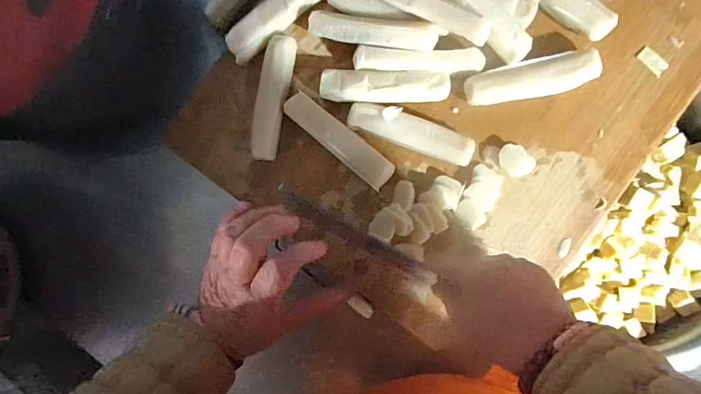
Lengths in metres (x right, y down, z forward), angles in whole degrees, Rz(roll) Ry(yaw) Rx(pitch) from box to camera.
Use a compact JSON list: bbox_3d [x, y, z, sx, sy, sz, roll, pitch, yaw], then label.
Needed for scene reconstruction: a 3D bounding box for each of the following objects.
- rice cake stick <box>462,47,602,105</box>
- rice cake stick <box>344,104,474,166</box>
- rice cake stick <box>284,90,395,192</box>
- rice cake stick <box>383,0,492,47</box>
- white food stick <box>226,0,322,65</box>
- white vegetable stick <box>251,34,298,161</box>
[{"bbox_3d":[0.179,-0.116,0.423,0.125,0.030,0.038,-11,84,6],"label":"rice cake stick"},{"bbox_3d":[0.062,-0.065,0.432,0.128,0.032,0.032,21,88,8],"label":"rice cake stick"},{"bbox_3d":[-0.012,-0.059,0.442,0.129,0.025,0.030,40,91,8],"label":"rice cake stick"},{"bbox_3d":[0.072,-0.181,0.398,0.126,0.018,0.025,29,89,8],"label":"rice cake stick"},{"bbox_3d":[-0.077,-0.196,0.452,0.130,0.030,0.036,-41,82,2],"label":"white food stick"},{"bbox_3d":[-0.083,-0.105,0.451,0.031,0.029,0.132,9,87,8],"label":"white vegetable stick"}]

